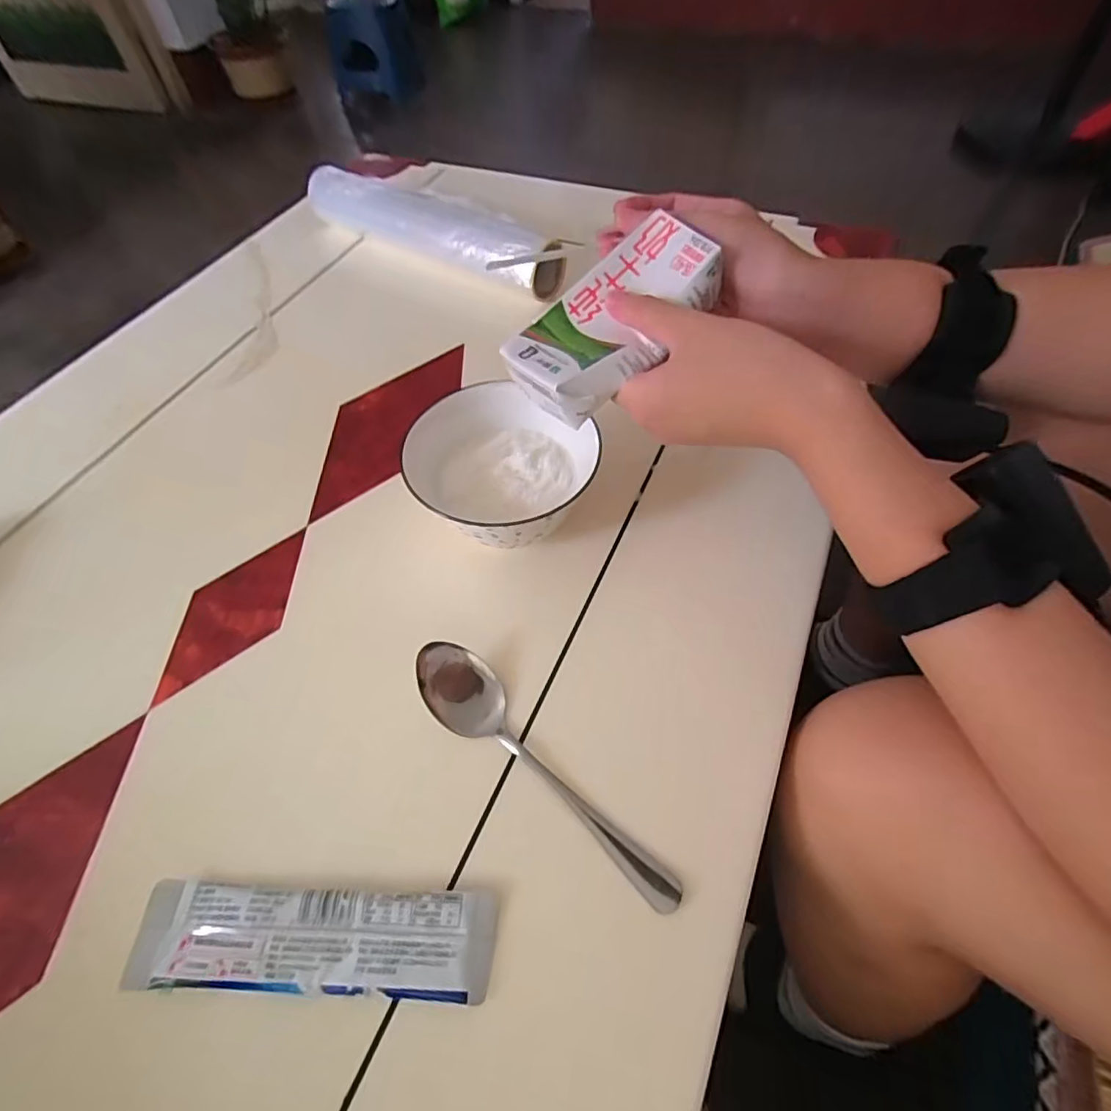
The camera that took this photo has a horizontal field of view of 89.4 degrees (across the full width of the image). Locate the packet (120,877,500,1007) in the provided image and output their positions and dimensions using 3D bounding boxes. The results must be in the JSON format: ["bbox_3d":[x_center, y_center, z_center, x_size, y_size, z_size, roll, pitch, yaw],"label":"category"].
[{"bbox_3d":[-0.105,0.169,0.247,0.154,0.010,0.039,0,56,3],"label":"packet"}]

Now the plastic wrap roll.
[{"bbox_3d":[-0.127,-0.316,0.539,0.298,0.043,0.049,31,62,22],"label":"plastic wrap roll"}]

